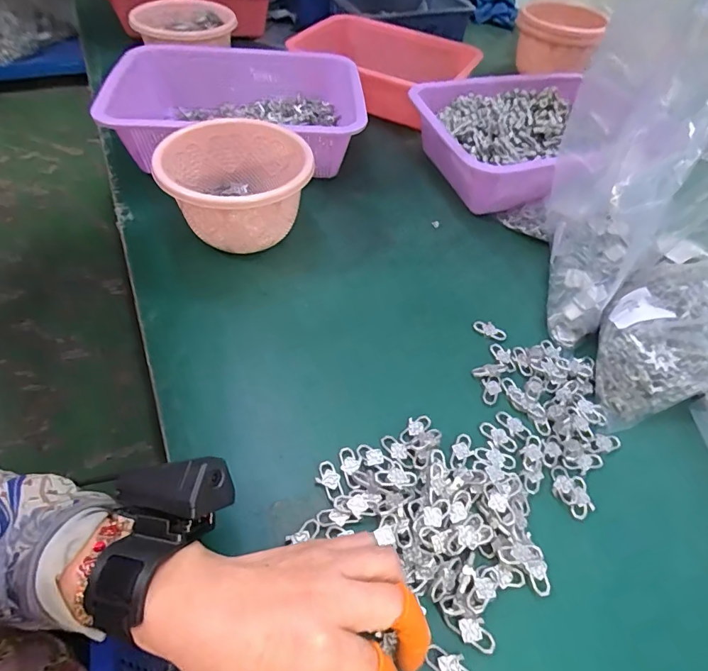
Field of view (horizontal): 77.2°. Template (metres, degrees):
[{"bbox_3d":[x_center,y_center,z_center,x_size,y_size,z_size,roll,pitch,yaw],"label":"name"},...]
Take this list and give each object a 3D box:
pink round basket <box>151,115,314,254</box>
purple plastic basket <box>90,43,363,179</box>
[{"bbox_3d":[-0.118,-0.145,0.464,0.141,0.094,0.134,3,50,-4],"label":"pink round basket"},{"bbox_3d":[-0.147,-0.288,0.570,0.326,0.090,0.203,-6,52,-11],"label":"purple plastic basket"}]

